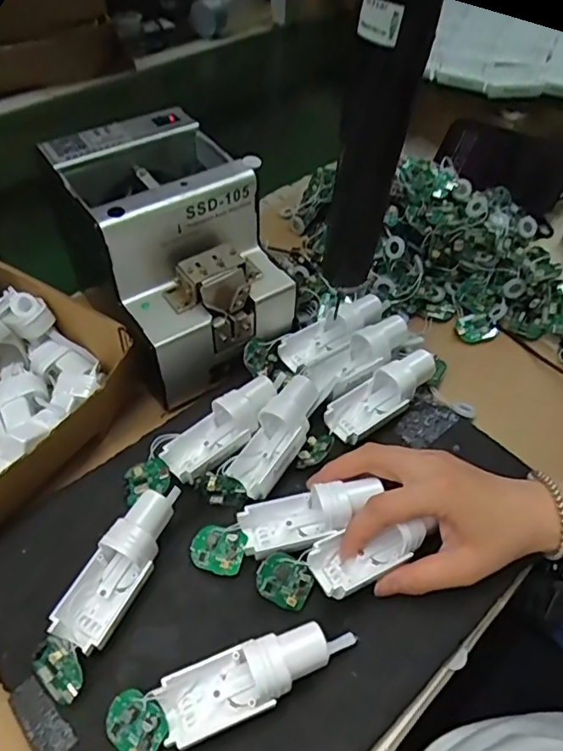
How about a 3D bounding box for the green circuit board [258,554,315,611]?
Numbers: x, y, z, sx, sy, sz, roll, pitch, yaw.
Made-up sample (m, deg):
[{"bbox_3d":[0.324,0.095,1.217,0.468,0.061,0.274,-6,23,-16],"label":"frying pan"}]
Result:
[{"bbox_3d":[0.002,0.124,0.338,0.033,0.004,0.027,31,82,-1],"label":"green circuit board"}]

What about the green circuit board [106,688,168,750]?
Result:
[{"bbox_3d":[-0.077,0.185,0.295,0.035,0.008,0.030,30,82,26],"label":"green circuit board"}]

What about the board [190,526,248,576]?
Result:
[{"bbox_3d":[-0.041,0.111,0.357,0.034,0.006,0.029,8,50,5],"label":"board"}]

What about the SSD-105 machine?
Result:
[{"bbox_3d":[-0.085,-0.105,0.445,0.121,0.125,0.174,-27,56,-23],"label":"SSD-105 machine"}]

